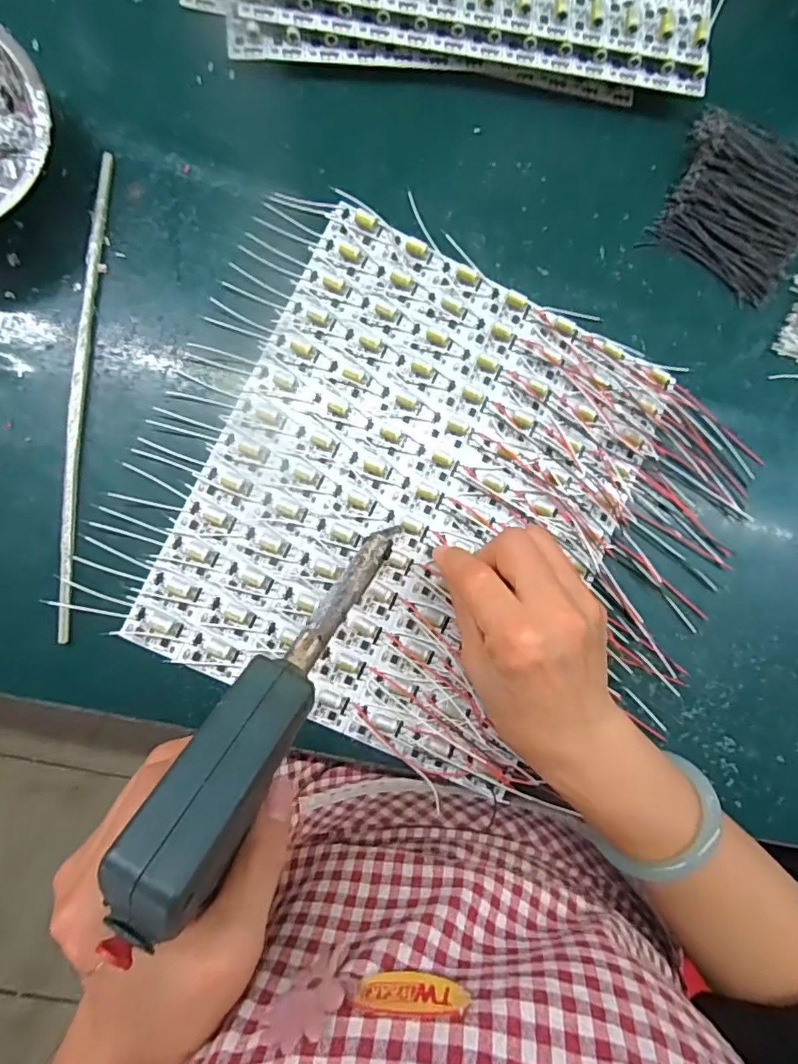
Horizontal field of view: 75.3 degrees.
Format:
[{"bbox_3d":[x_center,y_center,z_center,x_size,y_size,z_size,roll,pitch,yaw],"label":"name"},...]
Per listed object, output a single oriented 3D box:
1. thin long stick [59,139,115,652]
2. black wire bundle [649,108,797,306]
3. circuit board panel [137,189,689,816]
[{"bbox_3d":[-0.181,-0.080,0.292,0.011,0.008,0.276,4,88,-6],"label":"thin long stick"},{"bbox_3d":[0.223,-0.212,0.334,0.091,0.020,0.094,24,86,-5],"label":"black wire bundle"},{"bbox_3d":[0.012,-0.021,0.311,0.236,0.013,0.283,25,86,-5],"label":"circuit board panel"}]

